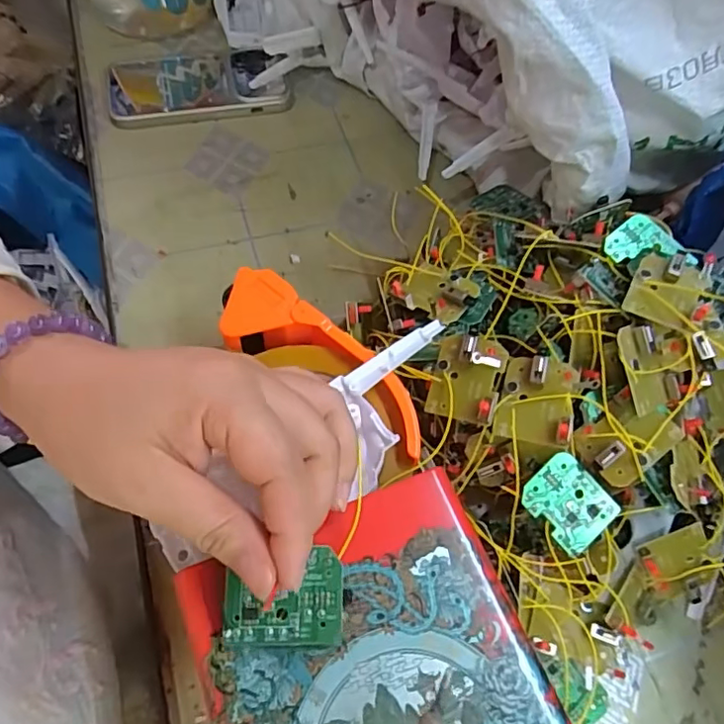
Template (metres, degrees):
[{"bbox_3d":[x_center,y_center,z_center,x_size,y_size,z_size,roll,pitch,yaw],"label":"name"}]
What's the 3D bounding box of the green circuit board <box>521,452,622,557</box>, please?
[{"bbox_3d":[0.100,0.068,0.273,0.033,0.004,0.043,-43,91,-5],"label":"green circuit board"}]

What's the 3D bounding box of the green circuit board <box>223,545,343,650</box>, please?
[{"bbox_3d":[-0.029,0.087,0.207,0.042,0.004,0.033,-1,78,-8],"label":"green circuit board"}]

